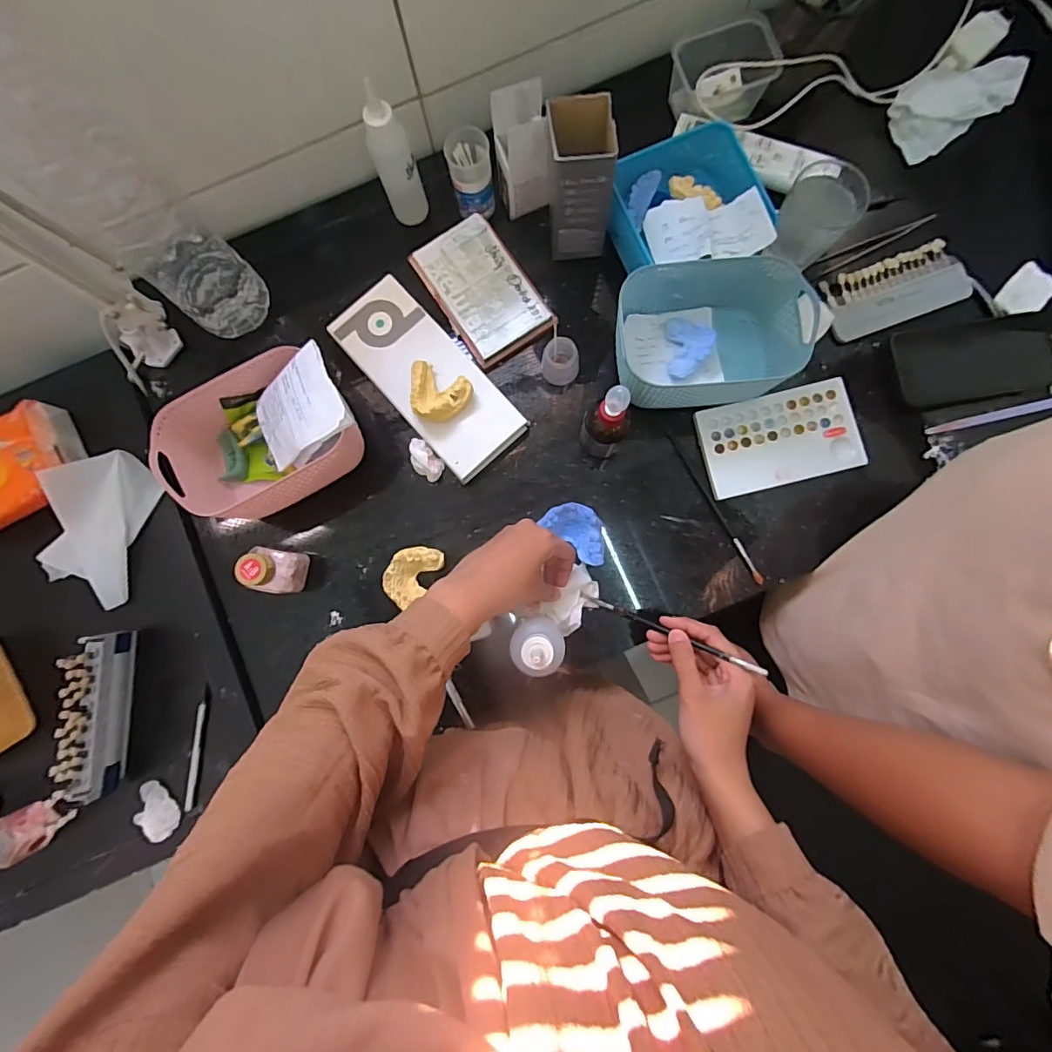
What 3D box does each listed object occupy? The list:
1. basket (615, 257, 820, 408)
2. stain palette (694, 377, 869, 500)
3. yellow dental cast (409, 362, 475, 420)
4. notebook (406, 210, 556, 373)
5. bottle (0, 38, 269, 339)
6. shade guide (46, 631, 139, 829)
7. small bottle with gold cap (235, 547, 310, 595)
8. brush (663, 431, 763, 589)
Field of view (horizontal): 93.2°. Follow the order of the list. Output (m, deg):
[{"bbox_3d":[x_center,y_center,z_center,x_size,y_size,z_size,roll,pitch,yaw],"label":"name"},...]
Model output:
[{"bbox_3d":[0.175,-0.183,0.484,0.159,0.070,0.116,-4,84,1],"label":"basket"},{"bbox_3d":[0.257,-0.089,0.506,0.154,0.012,0.092,-14,84,0],"label":"stain palette"},{"bbox_3d":[-0.089,-0.128,0.489,0.062,0.029,0.051,30,85,4],"label":"yellow dental cast"},{"bbox_3d":[-0.048,-0.250,0.530,0.091,0.012,0.148,-34,84,-2],"label":"notebook"},{"bbox_3d":[-0.337,-0.271,0.407,0.081,0.300,0.110,39,86,5],"label":"bottle"},{"bbox_3d":[-0.459,0.207,0.522,0.014,0.077,0.178,-1,84,2],"label":"shade guide"},{"bbox_3d":[-0.243,0.043,0.481,0.037,0.072,0.040,10,84,3],"label":"small bottle with gold cap"},{"bbox_3d":[0.190,-0.020,0.502,0.007,0.007,0.177,-28,84,-1],"label":"brush"}]

